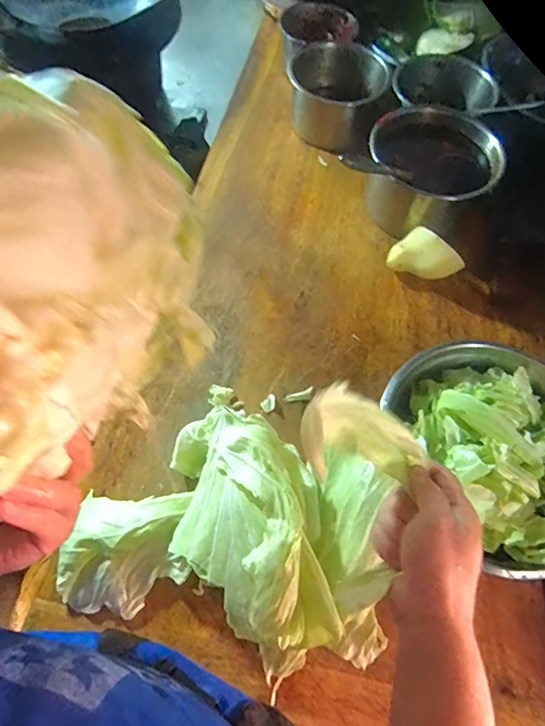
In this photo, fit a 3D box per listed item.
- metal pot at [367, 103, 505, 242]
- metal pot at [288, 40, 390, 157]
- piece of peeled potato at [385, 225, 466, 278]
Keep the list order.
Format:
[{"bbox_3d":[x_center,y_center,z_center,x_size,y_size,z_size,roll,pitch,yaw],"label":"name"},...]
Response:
[{"bbox_3d":[0.214,-0.257,0.657,0.160,0.109,0.150,1,63,-2],"label":"metal pot"},{"bbox_3d":[0.101,-0.421,0.744,0.140,0.100,0.142,1,63,-2],"label":"metal pot"},{"bbox_3d":[0.204,-0.145,0.623,0.090,0.062,0.043,22,64,8],"label":"piece of peeled potato"}]

